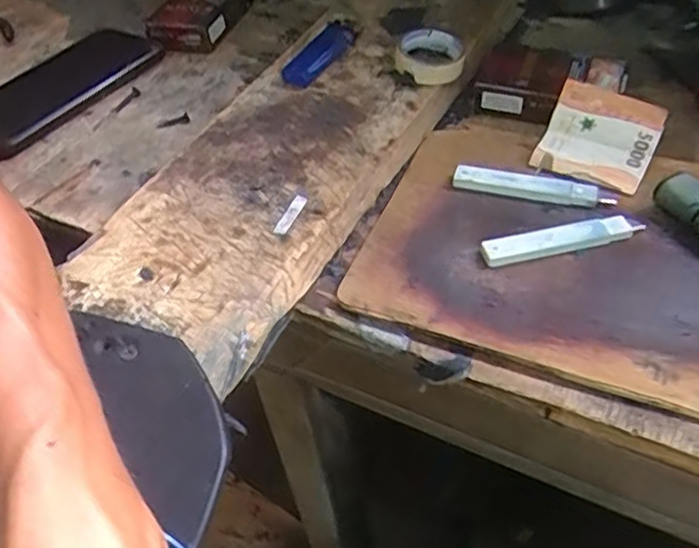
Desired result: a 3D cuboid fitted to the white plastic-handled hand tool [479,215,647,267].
[{"bbox_3d":[0.117,-0.020,0.370,0.090,0.011,0.015,-14,47,-7],"label":"white plastic-handled hand tool"}]

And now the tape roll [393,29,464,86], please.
[{"bbox_3d":[0.056,-0.153,0.472,0.048,0.015,0.056,7,48,12],"label":"tape roll"}]

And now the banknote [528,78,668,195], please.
[{"bbox_3d":[0.153,-0.085,0.417,0.065,0.030,0.060,22,53,24],"label":"banknote"}]

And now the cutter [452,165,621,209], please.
[{"bbox_3d":[0.110,-0.052,0.400,0.094,0.014,0.017,10,49,15],"label":"cutter"}]

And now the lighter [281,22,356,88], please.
[{"bbox_3d":[-0.022,-0.164,0.498,0.027,0.012,0.077,20,52,23],"label":"lighter"}]

